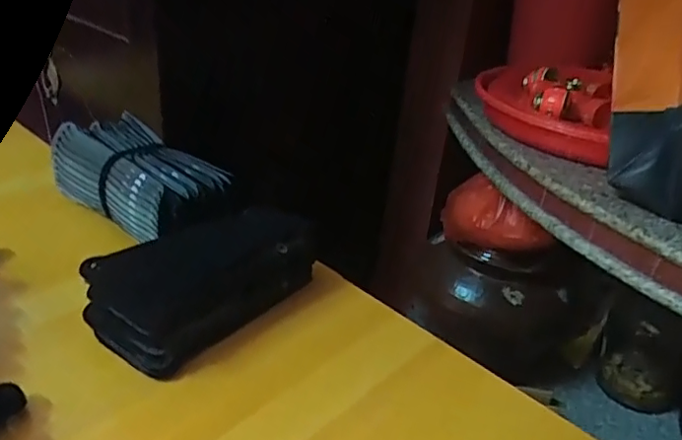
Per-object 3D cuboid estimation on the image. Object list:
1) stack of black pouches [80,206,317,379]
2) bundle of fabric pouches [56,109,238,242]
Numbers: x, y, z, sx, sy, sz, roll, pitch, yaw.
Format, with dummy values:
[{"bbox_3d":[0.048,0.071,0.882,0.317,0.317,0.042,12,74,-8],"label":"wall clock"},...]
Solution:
[{"bbox_3d":[-0.113,0.045,0.515,0.092,0.074,0.211,24,34,28],"label":"stack of black pouches"},{"bbox_3d":[-0.224,-0.047,0.622,0.204,0.075,0.086,25,34,29],"label":"bundle of fabric pouches"}]

